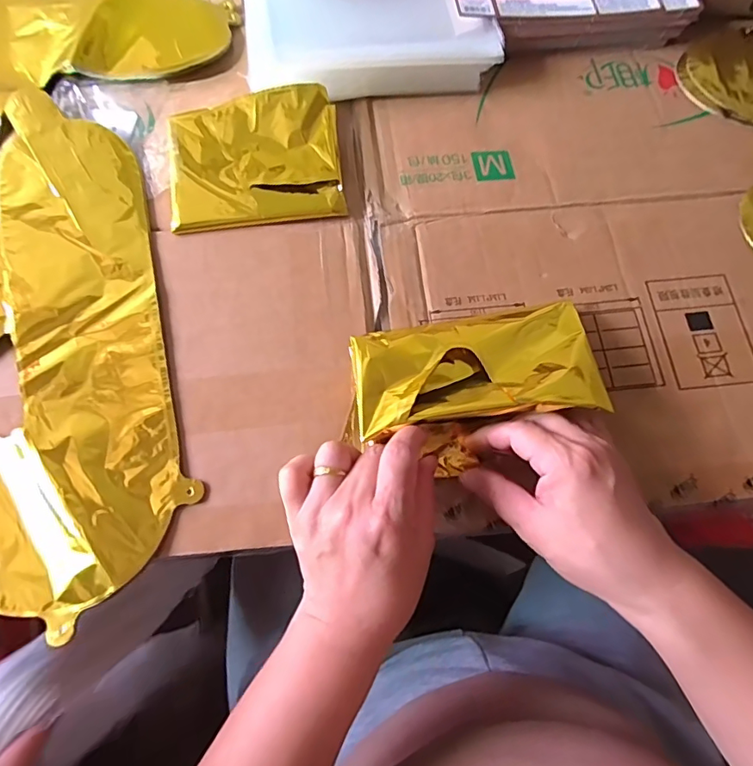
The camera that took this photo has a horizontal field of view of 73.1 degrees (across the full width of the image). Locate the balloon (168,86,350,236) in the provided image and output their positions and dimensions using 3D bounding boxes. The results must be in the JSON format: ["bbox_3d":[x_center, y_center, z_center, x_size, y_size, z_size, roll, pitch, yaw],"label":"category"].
[{"bbox_3d":[-0.100,-0.185,0.415,0.137,0.022,0.119,-6,69,-3],"label":"balloon"}]

